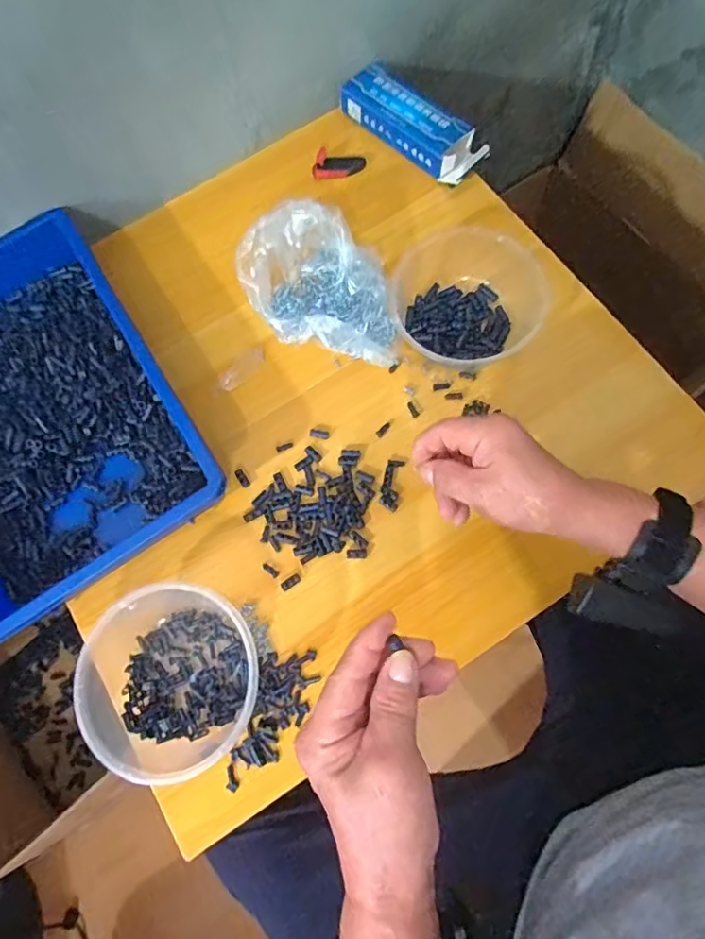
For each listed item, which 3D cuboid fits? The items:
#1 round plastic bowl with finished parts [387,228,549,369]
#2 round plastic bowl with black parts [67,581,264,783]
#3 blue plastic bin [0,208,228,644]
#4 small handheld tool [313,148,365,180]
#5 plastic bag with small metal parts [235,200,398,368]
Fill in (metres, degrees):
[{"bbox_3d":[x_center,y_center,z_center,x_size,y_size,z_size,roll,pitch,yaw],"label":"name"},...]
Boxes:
[{"bbox_3d":[0.113,-0.162,0.519,0.150,0.058,0.118,3,74,3],"label":"round plastic bowl with finished parts"},{"bbox_3d":[-0.147,0.167,0.435,0.145,0.057,0.146,-1,74,2],"label":"round plastic bowl with black parts"},{"bbox_3d":[-0.299,-0.048,0.500,0.248,0.059,0.341,-32,75,-7],"label":"blue plastic bin"},{"bbox_3d":[-0.016,-0.349,0.600,0.059,0.022,0.033,-6,74,0],"label":"small handheld tool"},{"bbox_3d":[-0.028,-0.185,0.524,0.173,0.078,0.116,19,75,7],"label":"plastic bag with small metal parts"}]

